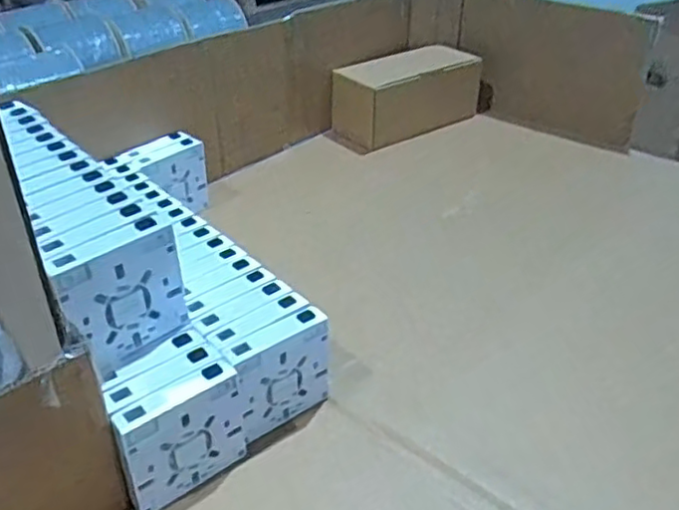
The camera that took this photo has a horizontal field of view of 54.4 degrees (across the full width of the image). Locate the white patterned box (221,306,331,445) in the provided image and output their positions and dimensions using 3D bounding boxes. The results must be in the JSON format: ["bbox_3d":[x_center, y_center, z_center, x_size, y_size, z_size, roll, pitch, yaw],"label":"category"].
[{"bbox_3d":[-0.046,0.092,0.512,0.085,0.083,0.024,-24,42,-32],"label":"white patterned box"}]

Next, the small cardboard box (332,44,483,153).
[{"bbox_3d":[0.102,-0.241,0.972,0.218,0.096,0.121,-21,40,-29],"label":"small cardboard box"}]

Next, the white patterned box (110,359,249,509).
[{"bbox_3d":[-0.108,0.127,0.460,0.088,0.083,0.024,-24,42,-32],"label":"white patterned box"}]

